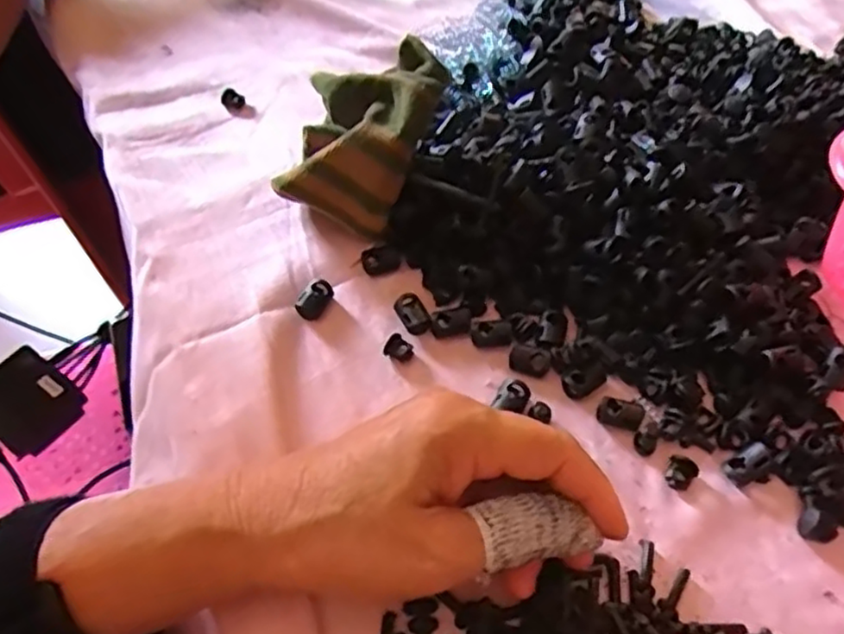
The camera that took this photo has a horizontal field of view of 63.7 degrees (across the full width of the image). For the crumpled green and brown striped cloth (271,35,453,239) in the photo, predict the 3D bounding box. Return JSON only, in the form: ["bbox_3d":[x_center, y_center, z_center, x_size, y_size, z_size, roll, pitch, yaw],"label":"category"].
[{"bbox_3d":[-0.034,-0.093,0.364,0.075,0.070,0.080,17,57,9],"label":"crumpled green and brown striped cloth"}]

